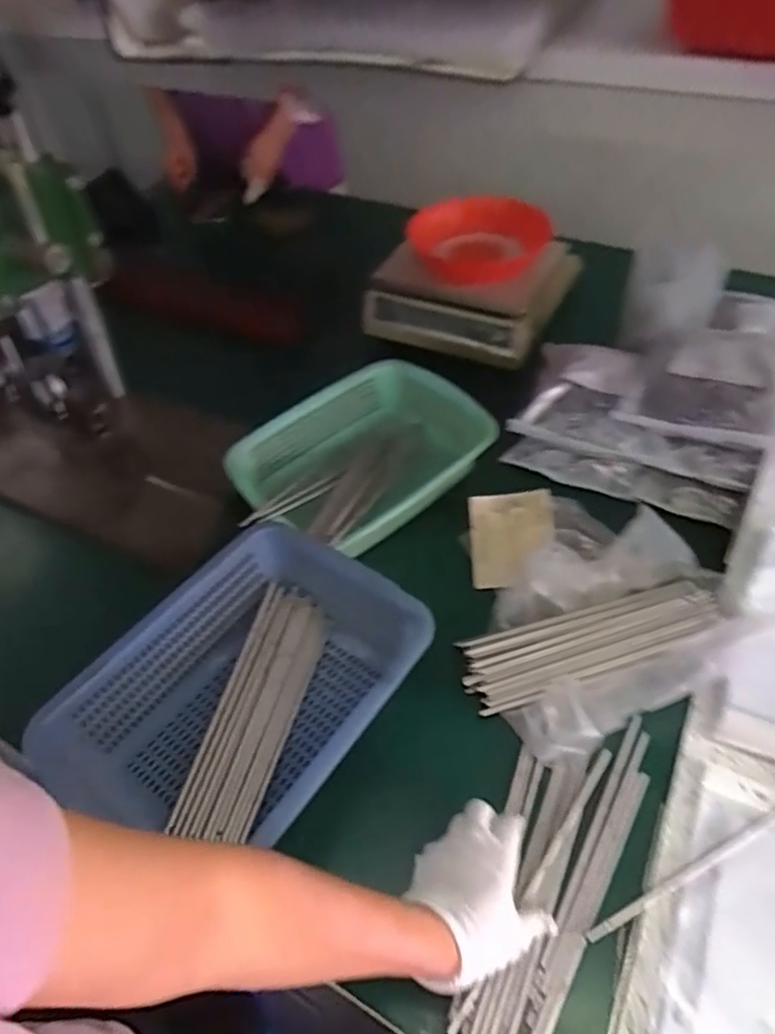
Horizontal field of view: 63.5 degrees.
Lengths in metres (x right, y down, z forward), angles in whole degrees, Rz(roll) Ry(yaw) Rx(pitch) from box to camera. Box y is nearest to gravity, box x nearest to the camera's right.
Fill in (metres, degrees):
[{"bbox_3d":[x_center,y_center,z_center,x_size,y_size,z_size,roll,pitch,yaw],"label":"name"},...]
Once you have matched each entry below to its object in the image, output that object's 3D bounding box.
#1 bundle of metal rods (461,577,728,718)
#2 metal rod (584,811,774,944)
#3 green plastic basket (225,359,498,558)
[{"bbox_3d":[0.212,0.124,0.645,0.273,0.017,0.077,-16,49,-9],"label":"bundle of metal rods"},{"bbox_3d":[0.272,0.282,0.518,0.252,0.004,0.011,-22,51,-14],"label":"metal rod"},{"bbox_3d":[-0.019,-0.074,0.813,0.345,0.092,0.221,-35,55,-24],"label":"green plastic basket"}]

